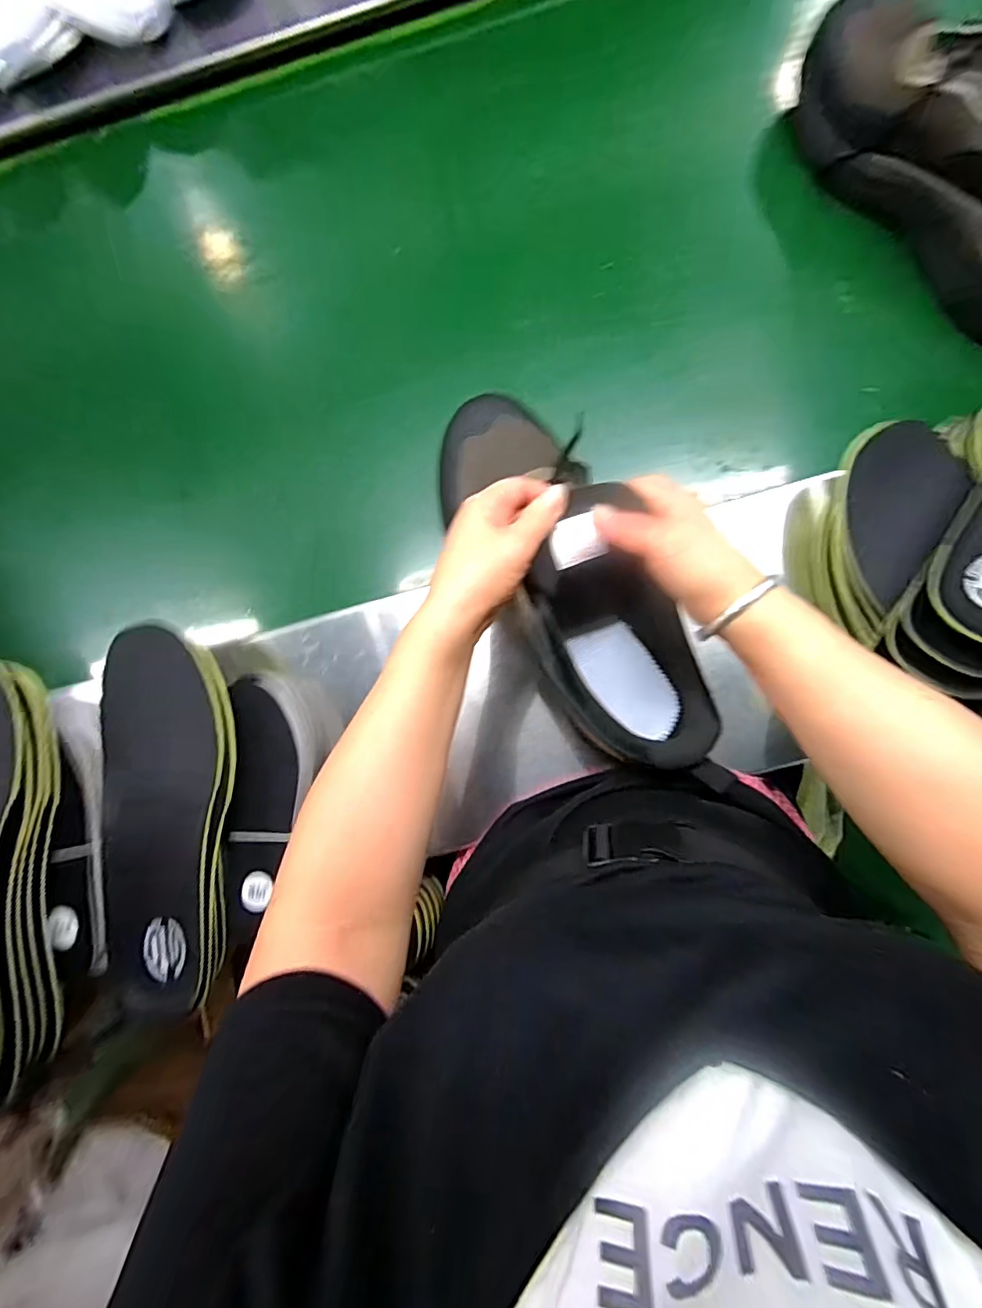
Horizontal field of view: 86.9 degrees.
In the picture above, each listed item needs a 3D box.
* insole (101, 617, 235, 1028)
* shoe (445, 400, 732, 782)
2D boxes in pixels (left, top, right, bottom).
[{"bbox_3d":[-0.252,0.122,0.402,0.102,0.030,0.284,-5,88,3],"label":"insole"},{"bbox_3d":[0.062,-0.055,0.383,0.092,0.107,0.301,-28,89,2],"label":"shoe"}]

